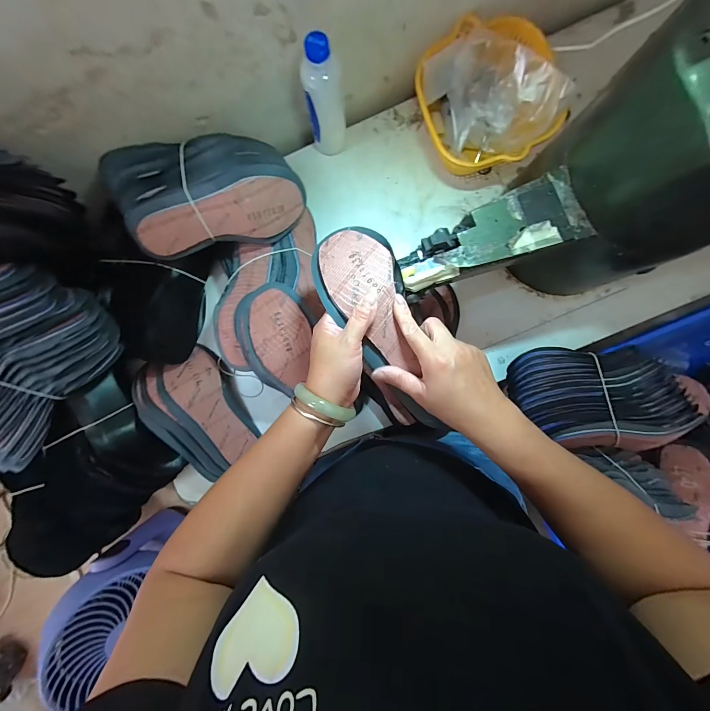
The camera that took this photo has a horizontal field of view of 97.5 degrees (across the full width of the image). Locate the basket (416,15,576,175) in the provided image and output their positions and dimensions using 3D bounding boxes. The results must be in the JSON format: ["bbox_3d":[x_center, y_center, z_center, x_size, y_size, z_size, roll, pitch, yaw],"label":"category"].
[{"bbox_3d":[0.204,-0.396,0.493,0.193,0.089,0.208,0,93,4],"label":"basket"}]

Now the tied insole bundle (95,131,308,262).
[{"bbox_3d":[-0.216,-0.239,0.446,0.265,0.075,0.164,-11,92,5],"label":"tied insole bundle"}]

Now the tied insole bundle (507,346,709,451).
[{"bbox_3d":[0.379,0.067,0.496,0.245,0.077,0.157,-1,72,6],"label":"tied insole bundle"}]

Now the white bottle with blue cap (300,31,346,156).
[{"bbox_3d":[-0.046,-0.383,0.467,0.056,0.161,0.067,-4,93,4],"label":"white bottle with blue cap"}]

